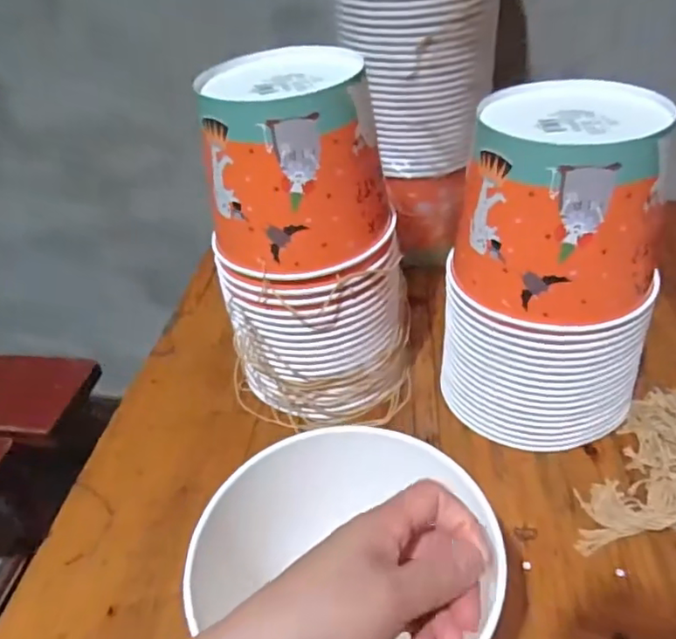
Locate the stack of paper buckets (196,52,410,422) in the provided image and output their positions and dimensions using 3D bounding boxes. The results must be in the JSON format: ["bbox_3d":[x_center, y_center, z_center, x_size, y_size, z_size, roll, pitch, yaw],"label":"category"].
[{"bbox_3d":[-0.023,-0.059,0.519,0.163,0.299,0.145,1,38,7],"label":"stack of paper buckets"}]

